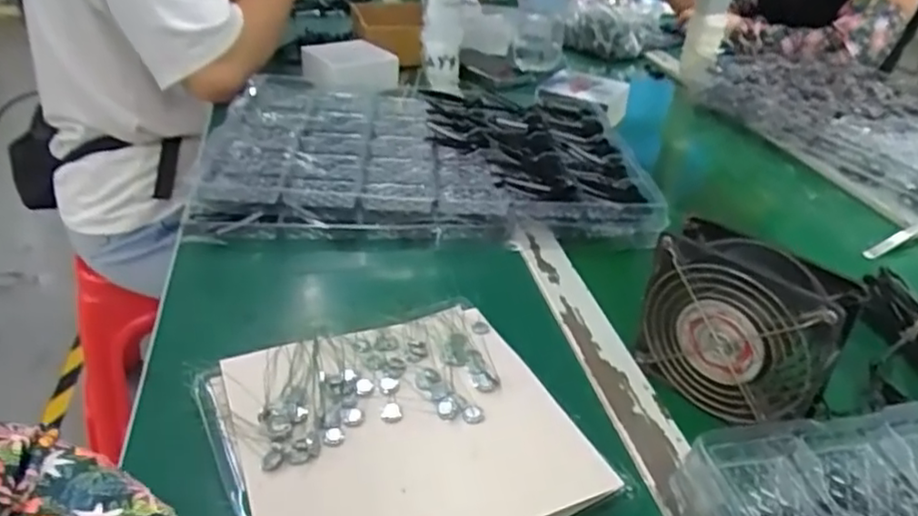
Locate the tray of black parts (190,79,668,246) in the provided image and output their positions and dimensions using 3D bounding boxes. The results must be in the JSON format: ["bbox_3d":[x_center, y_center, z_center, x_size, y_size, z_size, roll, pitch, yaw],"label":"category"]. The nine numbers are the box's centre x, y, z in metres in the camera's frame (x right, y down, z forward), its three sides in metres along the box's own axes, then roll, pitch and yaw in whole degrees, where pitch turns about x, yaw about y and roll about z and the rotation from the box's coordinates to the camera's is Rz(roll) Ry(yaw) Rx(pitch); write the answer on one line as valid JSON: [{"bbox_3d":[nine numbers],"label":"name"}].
[{"bbox_3d":[-0.036,-0.129,0.732,0.435,0.038,0.349,1,31,-5],"label":"tray of black parts"}]

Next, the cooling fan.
[{"bbox_3d":[0.183,0.046,0.435,0.045,0.106,0.117,-21,39,-35],"label":"cooling fan"}]

